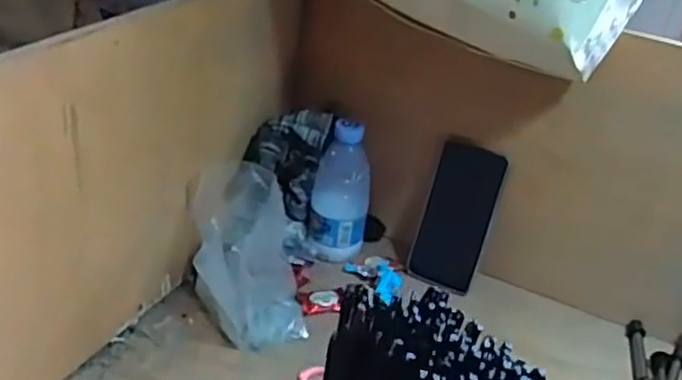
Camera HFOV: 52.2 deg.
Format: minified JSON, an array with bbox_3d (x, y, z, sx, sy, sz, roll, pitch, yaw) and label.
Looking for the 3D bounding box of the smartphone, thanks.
[{"bbox_3d":[0.122,0.029,0.735,0.072,0.154,0.008,19,14,17],"label":"smartphone"}]

